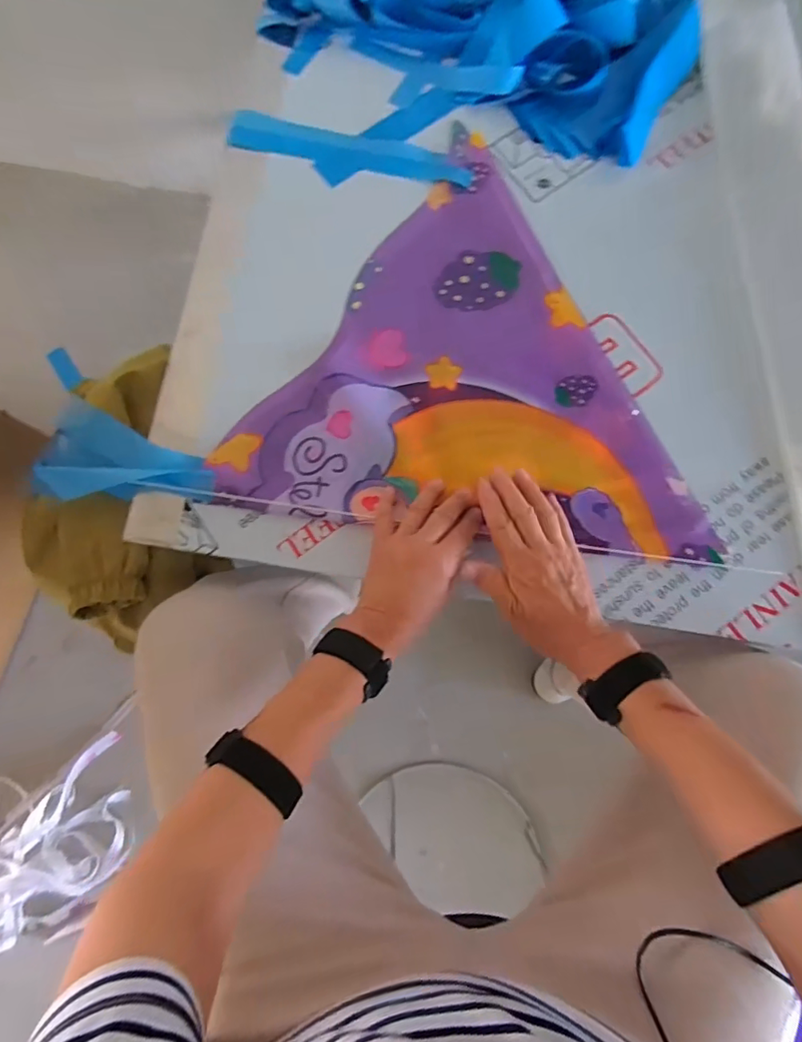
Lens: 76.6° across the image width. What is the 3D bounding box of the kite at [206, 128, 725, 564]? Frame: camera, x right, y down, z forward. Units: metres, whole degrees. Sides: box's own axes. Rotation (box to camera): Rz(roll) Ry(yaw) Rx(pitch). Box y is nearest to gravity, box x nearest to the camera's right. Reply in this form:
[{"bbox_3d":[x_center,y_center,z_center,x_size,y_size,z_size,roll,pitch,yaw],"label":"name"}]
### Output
[{"bbox_3d":[0.021,-0.104,0.513,0.397,0.017,0.444,-25,81,-4],"label":"kite"}]

